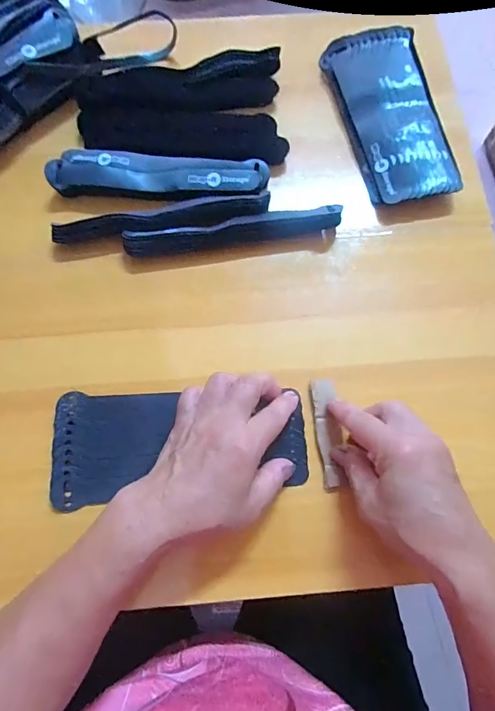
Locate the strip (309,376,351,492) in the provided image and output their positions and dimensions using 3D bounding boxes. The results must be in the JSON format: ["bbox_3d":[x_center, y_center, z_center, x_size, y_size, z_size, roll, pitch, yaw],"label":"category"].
[{"bbox_3d":[0.066,0.063,0.337,0.020,0.006,0.088,-3,74,-2],"label":"strip"}]

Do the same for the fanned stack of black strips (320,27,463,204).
[{"bbox_3d":[0.147,-0.245,0.421,0.090,0.025,0.200,-12,73,-4],"label":"fanned stack of black strips"}]

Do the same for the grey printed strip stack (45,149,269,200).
[{"bbox_3d":[-0.083,-0.172,0.392,0.201,0.016,0.047,4,73,0],"label":"grey printed strip stack"}]

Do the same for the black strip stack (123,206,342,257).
[{"bbox_3d":[-0.012,-0.115,0.388,0.200,0.022,0.017,-9,73,-4],"label":"black strip stack"}]

